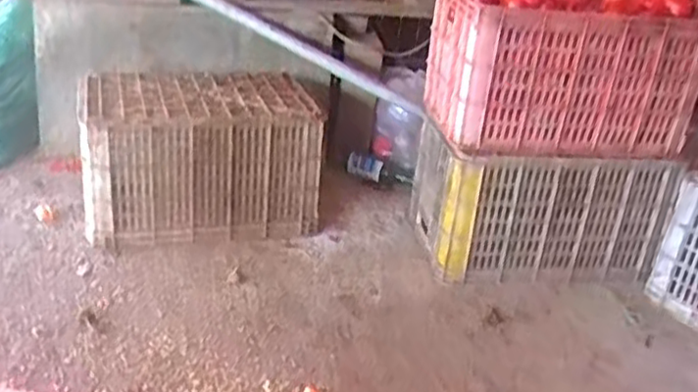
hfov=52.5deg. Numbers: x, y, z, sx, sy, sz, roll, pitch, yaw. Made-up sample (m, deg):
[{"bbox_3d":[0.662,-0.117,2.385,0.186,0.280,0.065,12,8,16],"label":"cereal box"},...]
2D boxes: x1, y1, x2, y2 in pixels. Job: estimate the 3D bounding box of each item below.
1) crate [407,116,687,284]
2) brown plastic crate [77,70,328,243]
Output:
[{"bbox_3d":[0.419,0.011,1.644,0.506,0.310,0.330,-2,28,-18],"label":"crate"},{"bbox_3d":[-0.344,-0.095,1.615,0.495,0.314,0.310,-3,28,-19],"label":"brown plastic crate"}]

